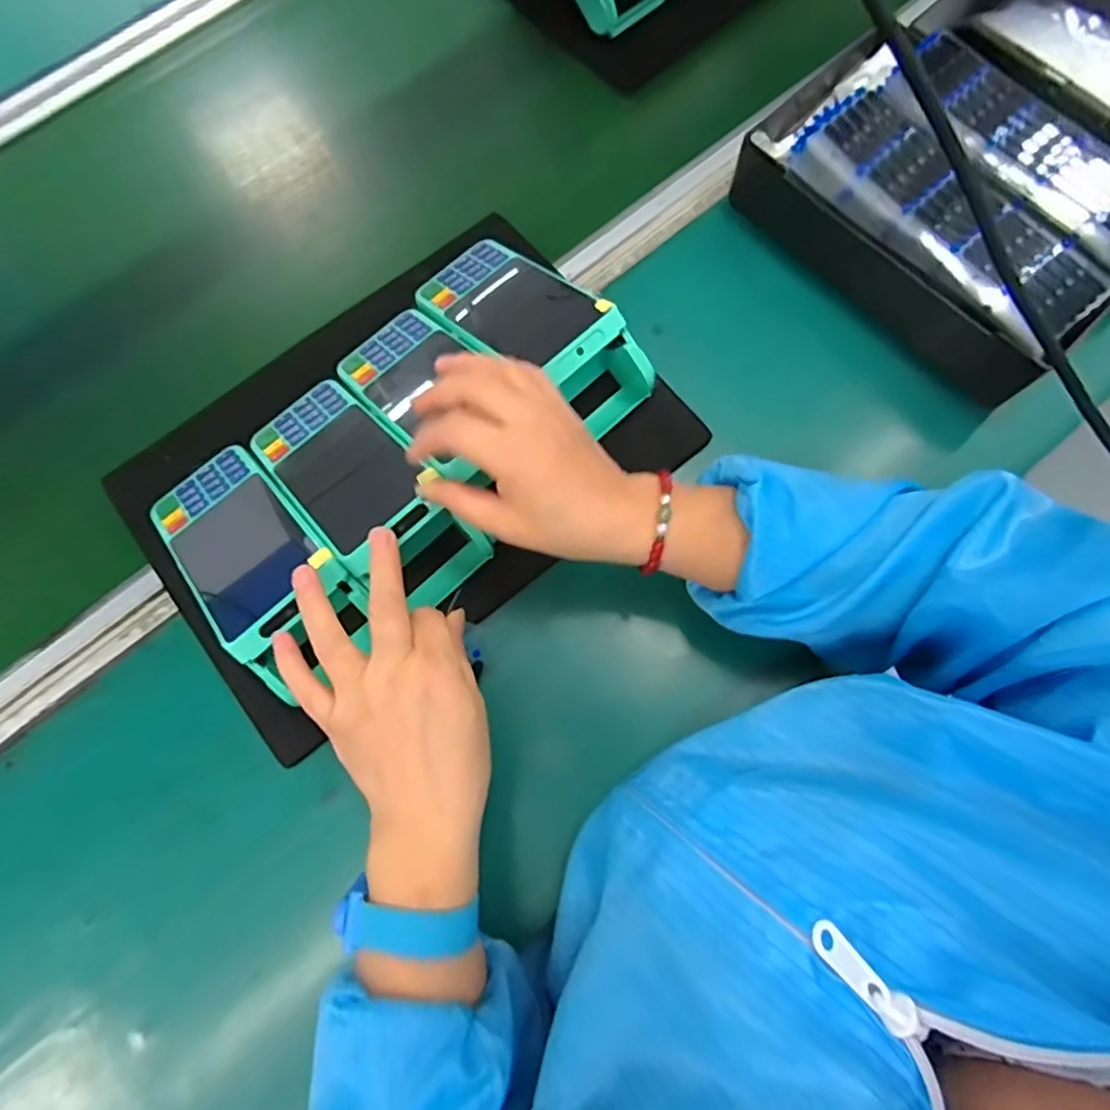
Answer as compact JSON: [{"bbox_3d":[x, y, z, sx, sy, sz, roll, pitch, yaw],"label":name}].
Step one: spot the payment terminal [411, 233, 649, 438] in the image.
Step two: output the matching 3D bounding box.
[{"bbox_3d":[-0.018,-0.152,0.421,0.074,0.060,0.167,-42,79,-9],"label":"payment terminal"}]

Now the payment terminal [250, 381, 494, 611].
[{"bbox_3d":[-0.123,-0.043,0.400,0.074,0.056,0.168,-44,71,-10],"label":"payment terminal"}]

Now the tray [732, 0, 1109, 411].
[{"bbox_3d":[0.329,-0.299,0.445,0.317,0.078,0.270,-41,78,-9],"label":"tray"}]

